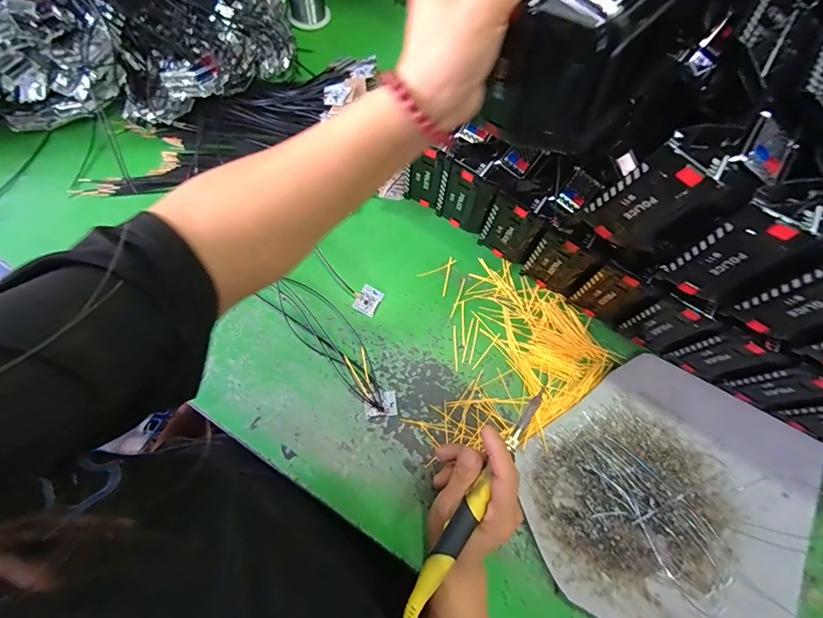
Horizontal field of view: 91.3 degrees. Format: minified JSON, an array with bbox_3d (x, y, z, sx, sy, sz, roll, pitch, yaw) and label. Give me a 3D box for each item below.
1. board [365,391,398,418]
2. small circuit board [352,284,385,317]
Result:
[{"bbox_3d":[-0.032,0.100,0.419,0.033,0.004,0.023,-8,71,-4],"label":"board"},{"bbox_3d":[-0.048,-0.009,0.455,0.025,0.006,0.033,27,72,7],"label":"small circuit board"}]

